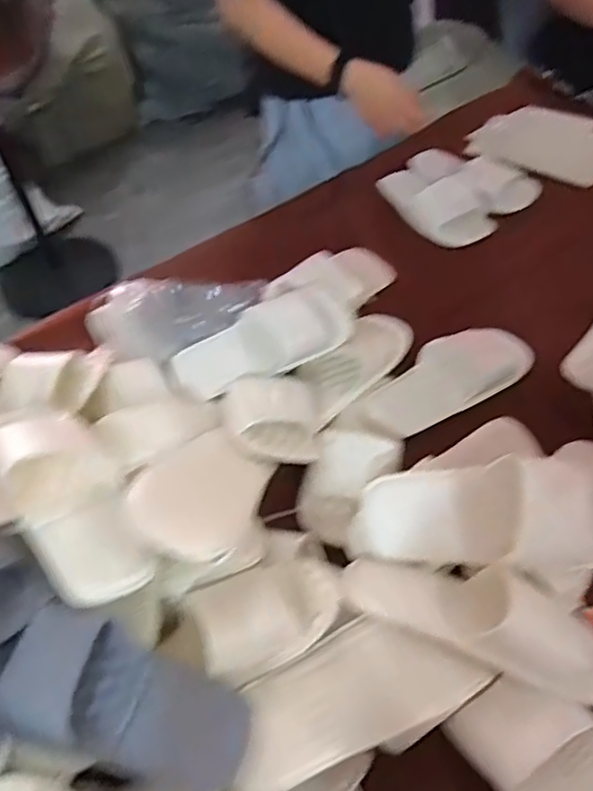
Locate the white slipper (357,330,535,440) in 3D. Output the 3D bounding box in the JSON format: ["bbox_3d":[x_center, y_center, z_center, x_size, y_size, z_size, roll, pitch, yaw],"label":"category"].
[{"bbox_3d":[0.190,-0.025,0.801,0.239,0.056,0.084,-26,51,-16],"label":"white slipper"}]

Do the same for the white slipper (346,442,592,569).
[{"bbox_3d":[0.186,0.112,0.599,0.253,0.050,0.108,-5,85,16],"label":"white slipper"}]

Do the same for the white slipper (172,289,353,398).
[{"bbox_3d":[-0.035,-0.066,0.771,0.233,0.056,0.084,-24,51,-14],"label":"white slipper"}]

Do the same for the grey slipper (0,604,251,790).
[{"bbox_3d":[-0.134,0.251,0.509,0.199,0.059,0.092,31,52,-9],"label":"grey slipper"}]

